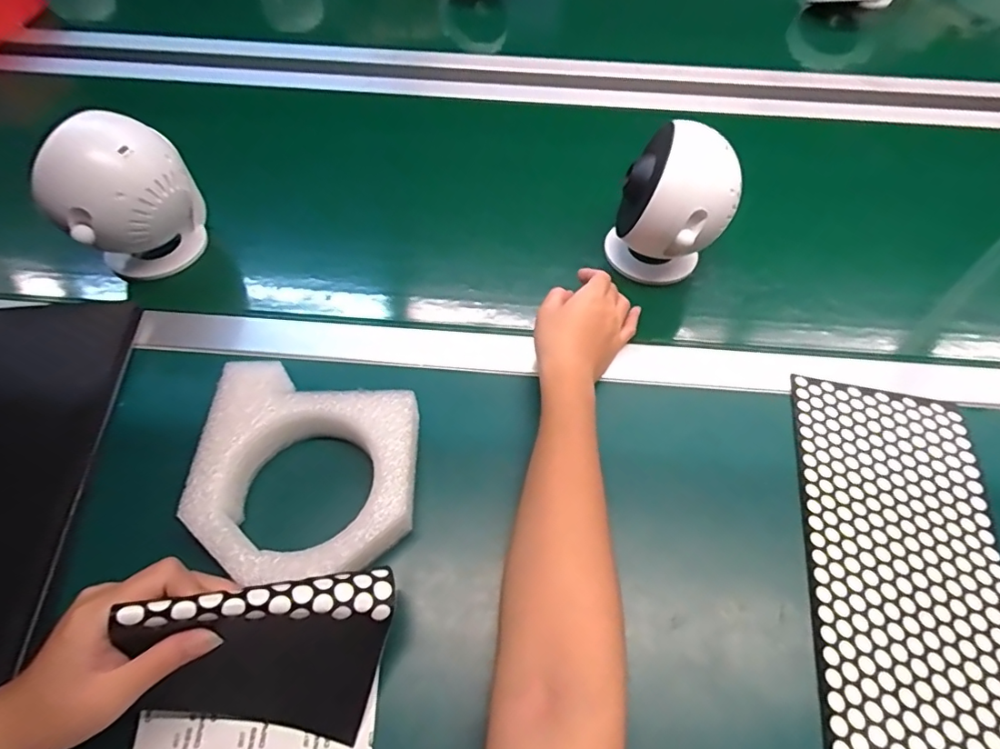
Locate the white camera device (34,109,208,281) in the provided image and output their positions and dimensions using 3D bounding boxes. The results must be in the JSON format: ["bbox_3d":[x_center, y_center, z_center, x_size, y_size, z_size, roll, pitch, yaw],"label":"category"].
[{"bbox_3d":[-0.326,-0.156,0.468,0.090,0.120,0.078,-16,57,-10],"label":"white camera device"}]

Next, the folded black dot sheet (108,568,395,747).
[{"bbox_3d":[-0.129,0.158,0.291,0.126,0.097,0.027,3,16,-21],"label":"folded black dot sheet"}]

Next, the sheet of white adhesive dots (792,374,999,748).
[{"bbox_3d":[0.277,0.143,0.355,0.131,0.006,0.314,11,56,8],"label":"sheet of white adhesive dots"}]

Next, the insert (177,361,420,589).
[{"bbox_3d":[-0.135,0.068,0.376,0.149,0.043,0.161,0,56,0],"label":"insert"}]

